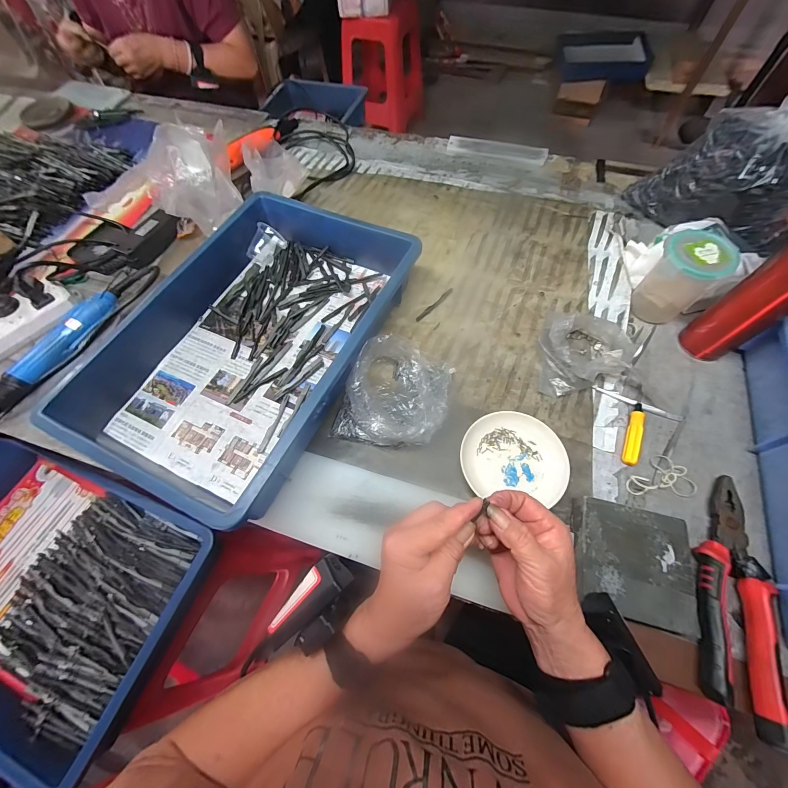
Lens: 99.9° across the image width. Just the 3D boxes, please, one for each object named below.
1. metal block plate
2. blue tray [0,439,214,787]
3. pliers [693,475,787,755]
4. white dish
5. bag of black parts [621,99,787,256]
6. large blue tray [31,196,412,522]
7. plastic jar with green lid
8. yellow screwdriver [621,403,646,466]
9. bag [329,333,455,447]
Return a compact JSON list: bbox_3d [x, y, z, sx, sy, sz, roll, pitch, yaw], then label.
[{"bbox_3d":[0.240,0.171,0.339,0.114,0.031,0.103,12,65,6],"label":"metal block plate"},{"bbox_3d":[-0.504,0.279,0.471,0.434,0.088,0.311,18,66,10],"label":"blue tray"},{"bbox_3d":[0.332,0.189,0.324,0.053,0.031,0.216,20,66,10],"label":"pliers"},{"bbox_3d":[0.140,0.072,0.393,0.115,0.021,0.101,5,64,3],"label":"white dish"},{"bbox_3d":[0.514,-0.337,0.481,0.158,0.209,0.189,-14,64,-5],"label":"bag of black parts"},{"bbox_3d":[-0.179,-0.084,0.439,0.284,0.087,0.422,23,66,11],"label":"large blue tray"},{"bbox_3d":[0.377,-0.152,0.448,0.069,0.109,0.080,-39,70,-17],"label":"plastic jar with green lid"},{"bbox_3d":[0.295,0.047,0.406,0.018,0.015,0.087,24,67,12],"label":"yellow screwdriver"},{"bbox_3d":[0.005,0.000,0.417,0.125,0.047,0.145,21,66,10],"label":"bag"}]

